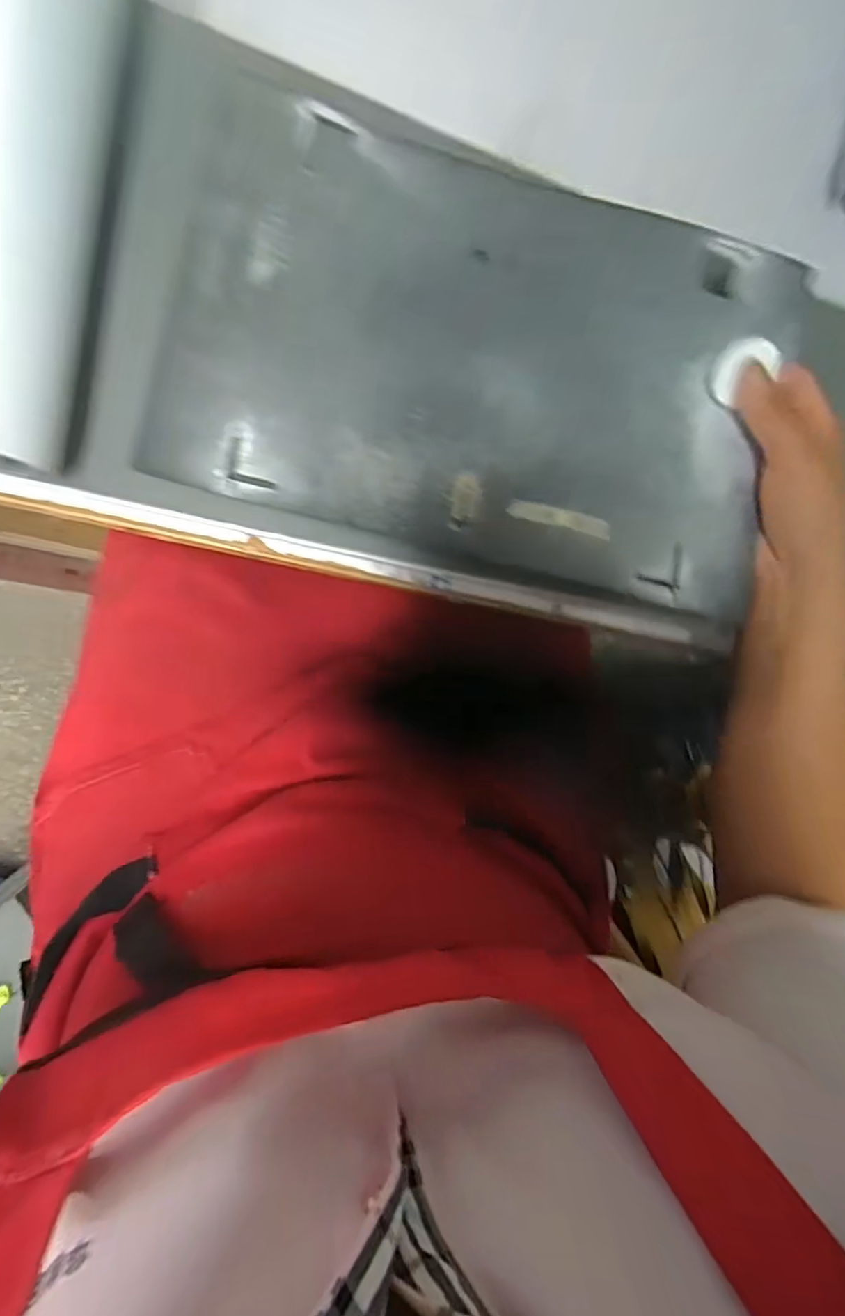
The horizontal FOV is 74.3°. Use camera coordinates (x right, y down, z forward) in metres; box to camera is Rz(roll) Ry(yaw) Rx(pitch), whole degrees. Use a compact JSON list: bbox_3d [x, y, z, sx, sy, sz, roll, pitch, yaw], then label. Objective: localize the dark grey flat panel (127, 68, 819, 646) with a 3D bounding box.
[{"bbox_3d":[0.041,-0.162,0.316,0.334,0.013,0.228,15,88,-4],"label":"dark grey flat panel"}]

